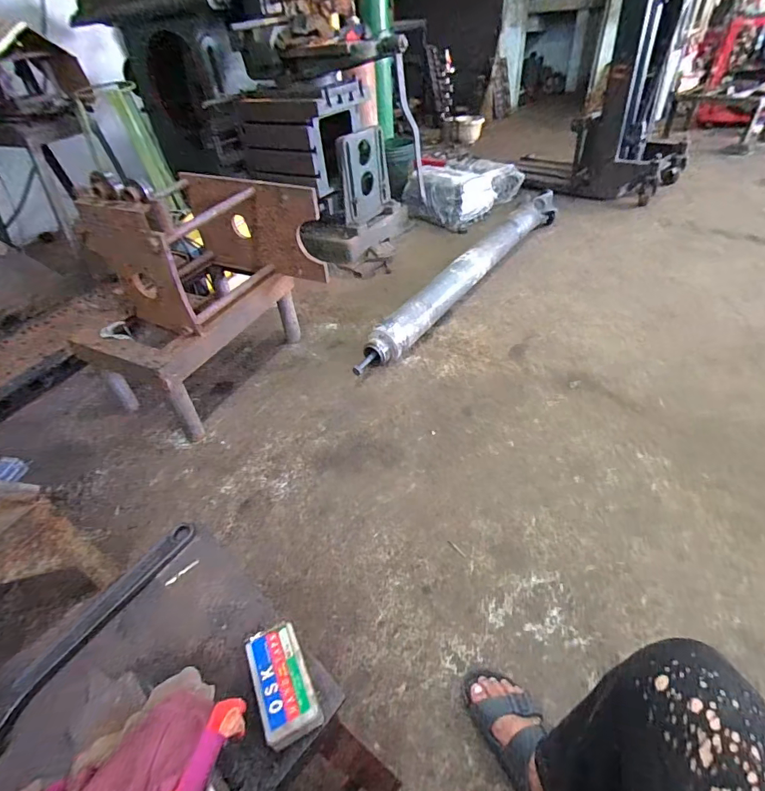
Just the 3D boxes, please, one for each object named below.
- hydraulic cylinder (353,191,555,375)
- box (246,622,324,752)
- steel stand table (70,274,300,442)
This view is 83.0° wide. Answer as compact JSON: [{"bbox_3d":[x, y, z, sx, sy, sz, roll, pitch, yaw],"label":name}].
[{"bbox_3d":[0.388,-0.533,1.844,0.118,0.150,1.530,25,50,30],"label":"hydraulic cylinder"},{"bbox_3d":[-0.116,0.327,0.499,0.059,0.026,0.118,-21,44,-17],"label":"box"},{"bbox_3d":[-0.613,-0.202,1.466,0.365,0.282,0.603,17,46,23],"label":"steel stand table"}]

